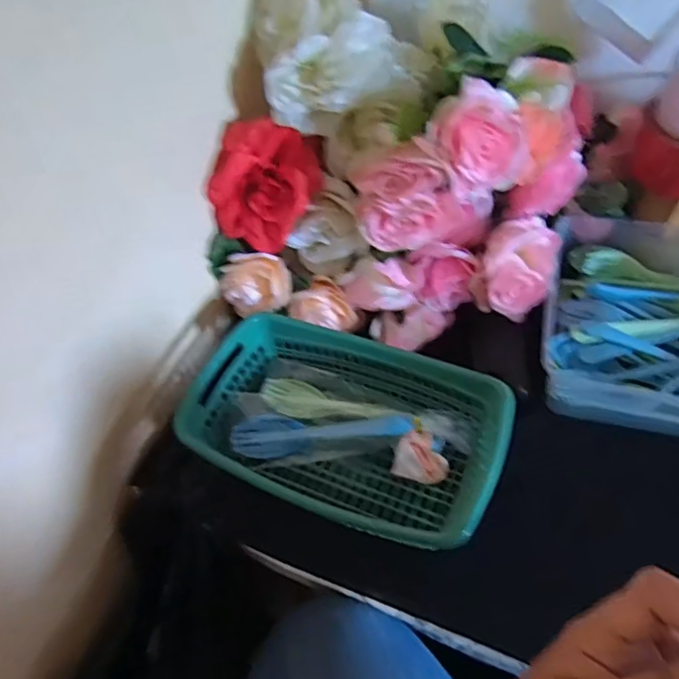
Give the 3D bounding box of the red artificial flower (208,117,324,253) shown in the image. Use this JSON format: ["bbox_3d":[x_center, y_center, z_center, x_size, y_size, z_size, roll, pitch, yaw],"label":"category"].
[{"bbox_3d":[-0.071,-0.142,0.521,0.087,0.106,0.060,26,14,-14],"label":"red artificial flower"}]

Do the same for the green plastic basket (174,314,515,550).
[{"bbox_3d":[0.005,0.074,0.472,0.244,0.075,0.157,16,53,19],"label":"green plastic basket"}]

